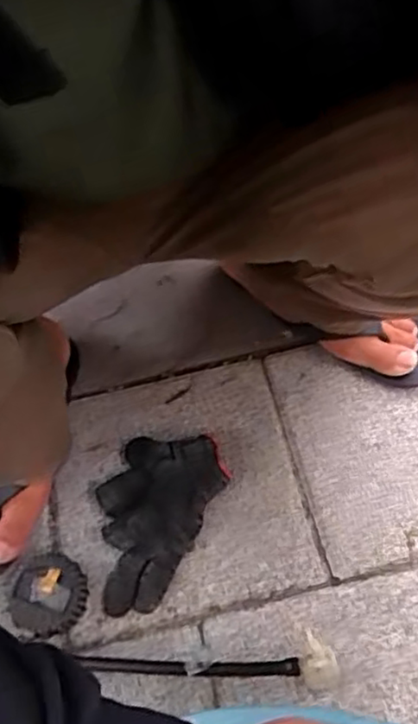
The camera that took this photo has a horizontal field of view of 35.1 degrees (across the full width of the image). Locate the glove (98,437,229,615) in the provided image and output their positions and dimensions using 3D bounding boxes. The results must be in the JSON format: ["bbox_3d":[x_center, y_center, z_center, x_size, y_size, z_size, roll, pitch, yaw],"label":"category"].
[{"bbox_3d":[-0.060,0.145,0.635,0.103,0.032,0.173,26,69,16],"label":"glove"}]

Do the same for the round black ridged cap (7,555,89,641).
[{"bbox_3d":[-0.145,0.214,0.606,0.063,0.036,0.068,-2,64,4],"label":"round black ridged cap"}]

